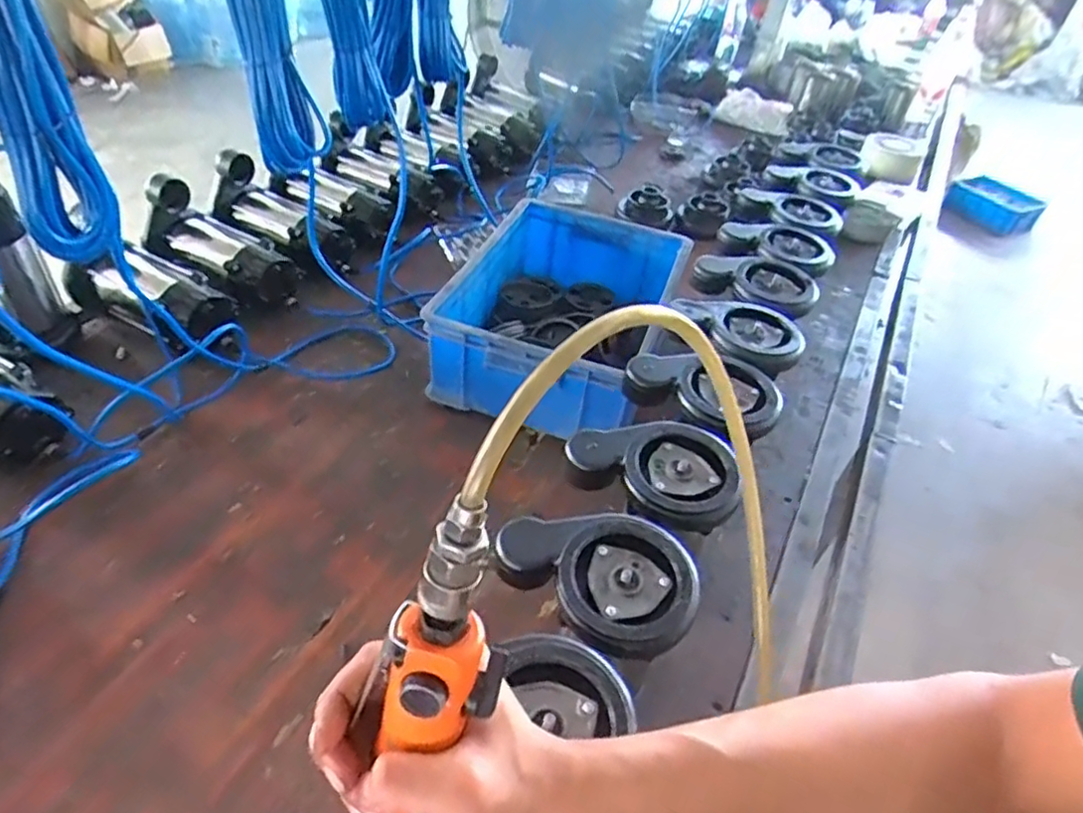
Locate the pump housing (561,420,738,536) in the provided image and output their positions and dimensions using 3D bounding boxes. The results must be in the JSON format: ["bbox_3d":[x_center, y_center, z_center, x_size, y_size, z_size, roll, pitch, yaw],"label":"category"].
[{"bbox_3d":[0.117,0.057,0.646,0.164,0.046,0.117,29,47,22],"label":"pump housing"}]

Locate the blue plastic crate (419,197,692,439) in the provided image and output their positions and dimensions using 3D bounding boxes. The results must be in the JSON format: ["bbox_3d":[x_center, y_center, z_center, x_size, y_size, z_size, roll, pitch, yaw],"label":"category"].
[{"bbox_3d":[0.037,-0.146,0.973,0.302,0.130,0.403,20,44,13],"label":"blue plastic crate"}]

